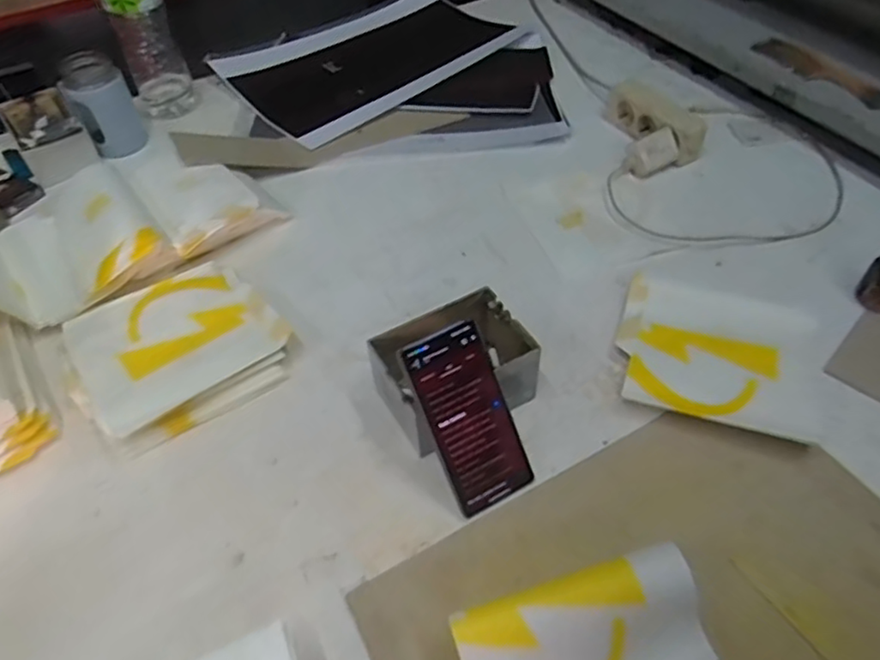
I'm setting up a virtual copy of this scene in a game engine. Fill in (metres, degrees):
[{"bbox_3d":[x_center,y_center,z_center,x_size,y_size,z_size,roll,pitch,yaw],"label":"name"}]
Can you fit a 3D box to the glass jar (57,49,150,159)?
[{"bbox_3d":[-0.495,-0.335,0.938,0.086,0.130,0.085,-1,49,2],"label":"glass jar"}]

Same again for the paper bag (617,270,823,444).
[{"bbox_3d":[0.283,0.019,0.642,0.190,0.022,0.191,15,52,15],"label":"paper bag"}]

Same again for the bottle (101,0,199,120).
[{"bbox_3d":[-0.440,-0.463,0.924,0.085,0.319,0.076,-20,51,-14],"label":"bottle"}]

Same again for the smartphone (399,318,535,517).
[{"bbox_3d":[0.026,0.077,0.557,0.075,0.163,0.008,-25,12,-15],"label":"smartphone"}]

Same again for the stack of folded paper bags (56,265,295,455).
[{"bbox_3d":[-0.286,0.018,0.694,0.206,0.041,0.199,-30,54,-21],"label":"stack of folded paper bags"}]

